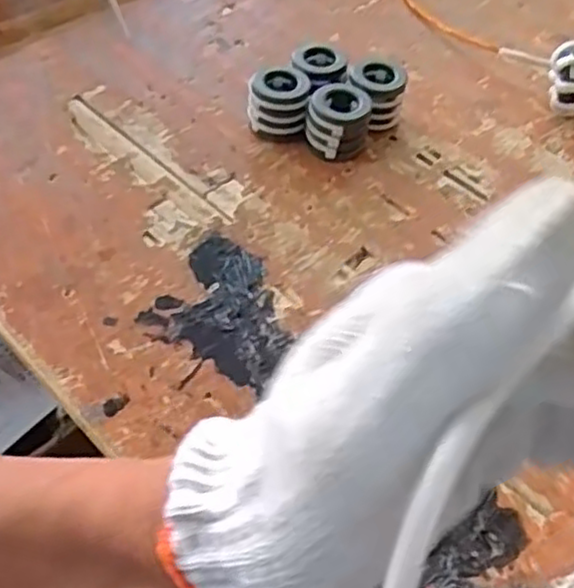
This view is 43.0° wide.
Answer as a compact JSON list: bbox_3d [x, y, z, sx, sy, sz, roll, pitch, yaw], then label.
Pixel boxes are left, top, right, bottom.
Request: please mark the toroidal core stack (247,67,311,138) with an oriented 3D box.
[{"bbox_3d":[-0.008,-0.149,0.579,0.046,0.046,0.041,7,51,-1],"label":"toroidal core stack"}]

